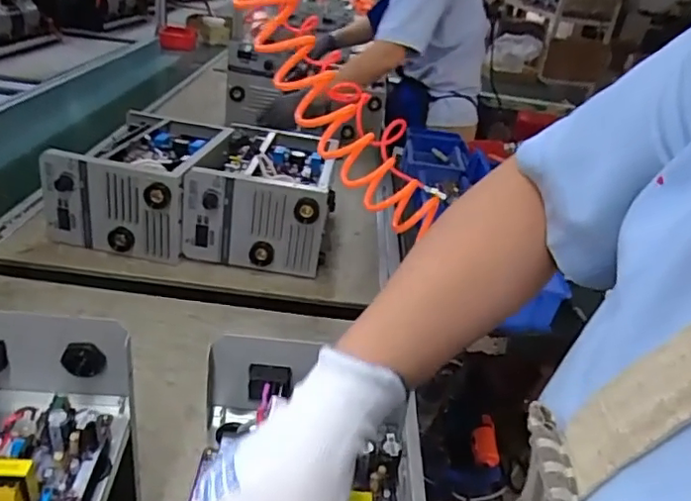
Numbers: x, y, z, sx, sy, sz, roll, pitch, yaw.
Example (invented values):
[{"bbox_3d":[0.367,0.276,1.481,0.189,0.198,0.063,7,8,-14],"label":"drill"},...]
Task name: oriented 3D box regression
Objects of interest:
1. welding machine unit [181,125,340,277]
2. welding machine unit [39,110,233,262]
[{"bbox_3d":[-0.133,-0.094,0.985,0.219,0.157,0.267,8,28,1],"label":"welding machine unit"},{"bbox_3d":[-0.338,-0.117,0.985,0.226,0.152,0.280,10,28,6],"label":"welding machine unit"}]

